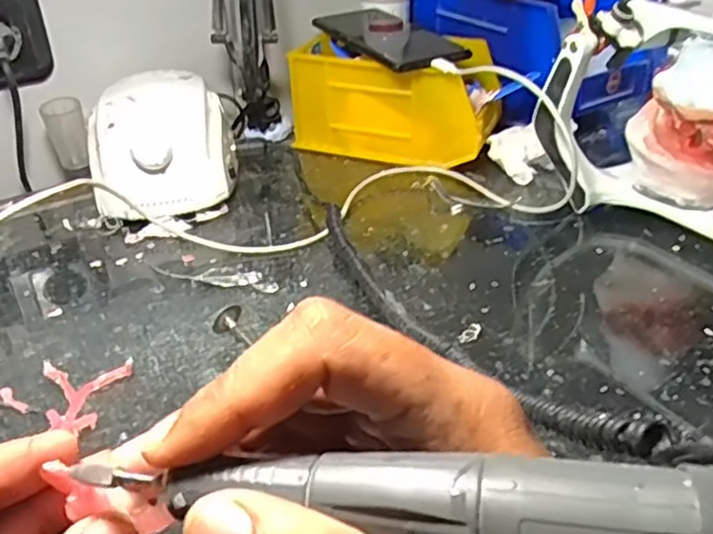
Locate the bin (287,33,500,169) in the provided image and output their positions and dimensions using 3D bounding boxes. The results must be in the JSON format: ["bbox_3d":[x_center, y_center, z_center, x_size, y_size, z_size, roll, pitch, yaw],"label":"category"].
[{"bbox_3d":[0.037,-0.150,0.626,0.170,0.087,0.099,13,36,20],"label":"bin"}]

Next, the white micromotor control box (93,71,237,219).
[{"bbox_3d":[-0.150,-0.095,0.551,0.105,0.079,0.127,-6,34,-9],"label":"white micromotor control box"}]

